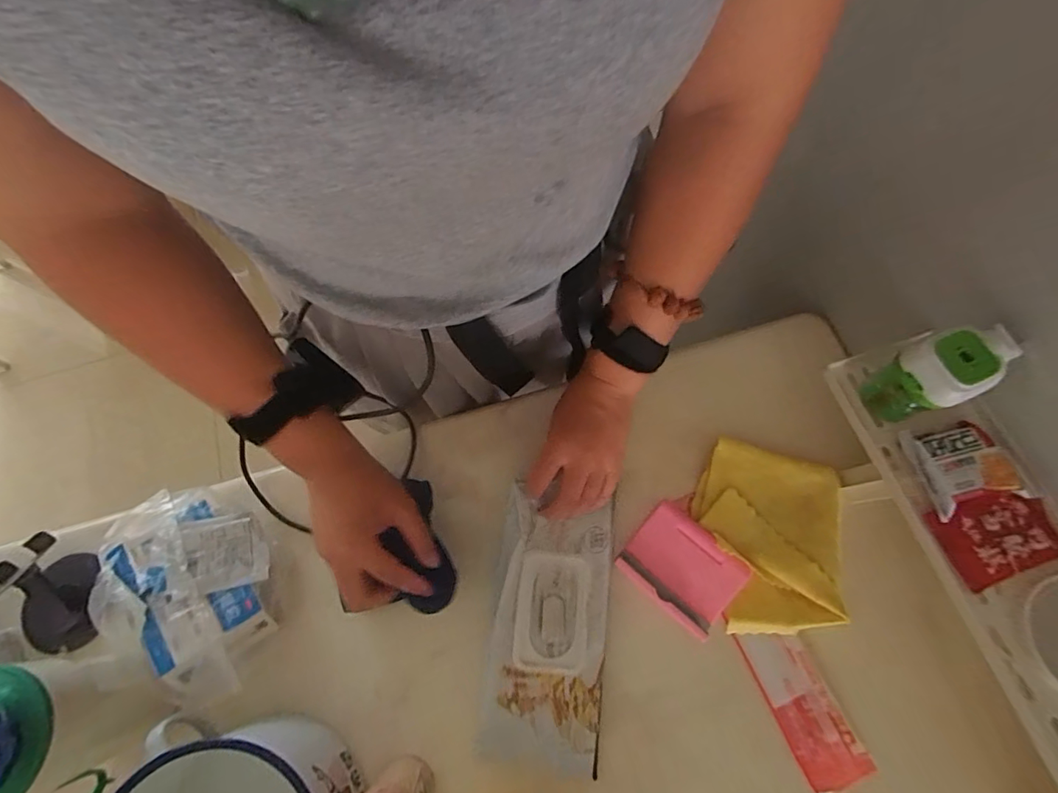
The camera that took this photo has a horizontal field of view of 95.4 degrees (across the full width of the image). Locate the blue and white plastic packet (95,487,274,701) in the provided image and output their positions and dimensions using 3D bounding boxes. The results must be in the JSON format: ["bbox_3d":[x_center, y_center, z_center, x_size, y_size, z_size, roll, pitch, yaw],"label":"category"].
[{"bbox_3d":[-0.302,0.172,0.424,0.126,0.043,0.174,-14,71,-4],"label":"blue and white plastic packet"}]

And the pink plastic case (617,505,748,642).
[{"bbox_3d":[0.142,0.159,0.450,0.097,0.022,0.079,40,76,14],"label":"pink plastic case"}]

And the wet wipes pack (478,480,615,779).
[{"bbox_3d":[0.018,0.205,0.423,0.098,0.027,0.221,6,78,3],"label":"wet wipes pack"}]

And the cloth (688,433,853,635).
[{"bbox_3d":[0.225,0.132,0.452,0.130,0.017,0.165,11,71,5],"label":"cloth"}]

